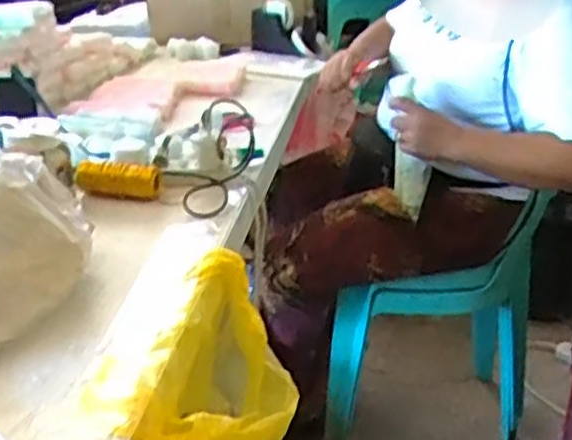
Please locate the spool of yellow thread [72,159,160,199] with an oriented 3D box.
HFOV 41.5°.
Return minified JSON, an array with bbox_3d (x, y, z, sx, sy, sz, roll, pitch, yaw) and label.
[{"bbox_3d":[-0.215,-0.050,0.962,0.112,0.041,0.033,6,24,13],"label":"spool of yellow thread"}]

